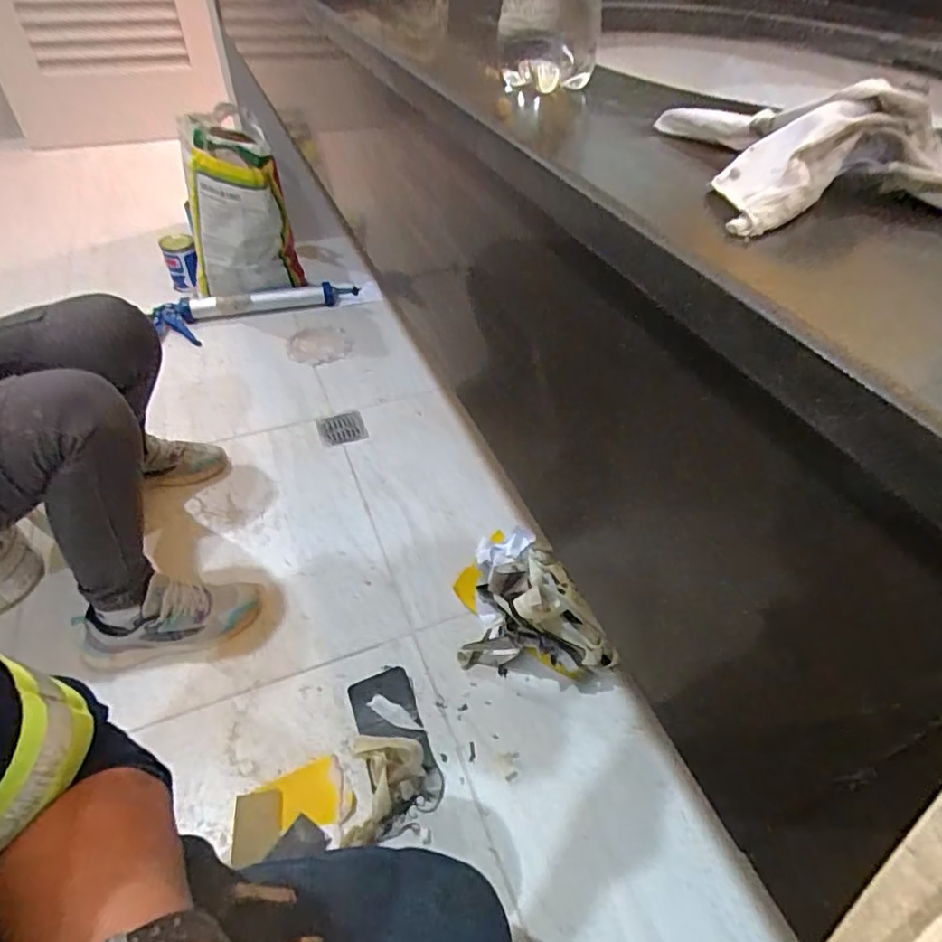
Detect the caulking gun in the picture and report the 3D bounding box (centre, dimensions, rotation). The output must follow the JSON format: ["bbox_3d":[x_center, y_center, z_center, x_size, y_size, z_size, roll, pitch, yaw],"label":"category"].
[{"bbox_3d":[-0.595,-0.459,1.609,0.554,0.077,0.133,-8,46,-10],"label":"caulking gun"}]

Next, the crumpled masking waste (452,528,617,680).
[{"bbox_3d":[0.103,0.192,0.948,0.246,0.159,0.248,2,46,0],"label":"crumpled masking waste"}]

